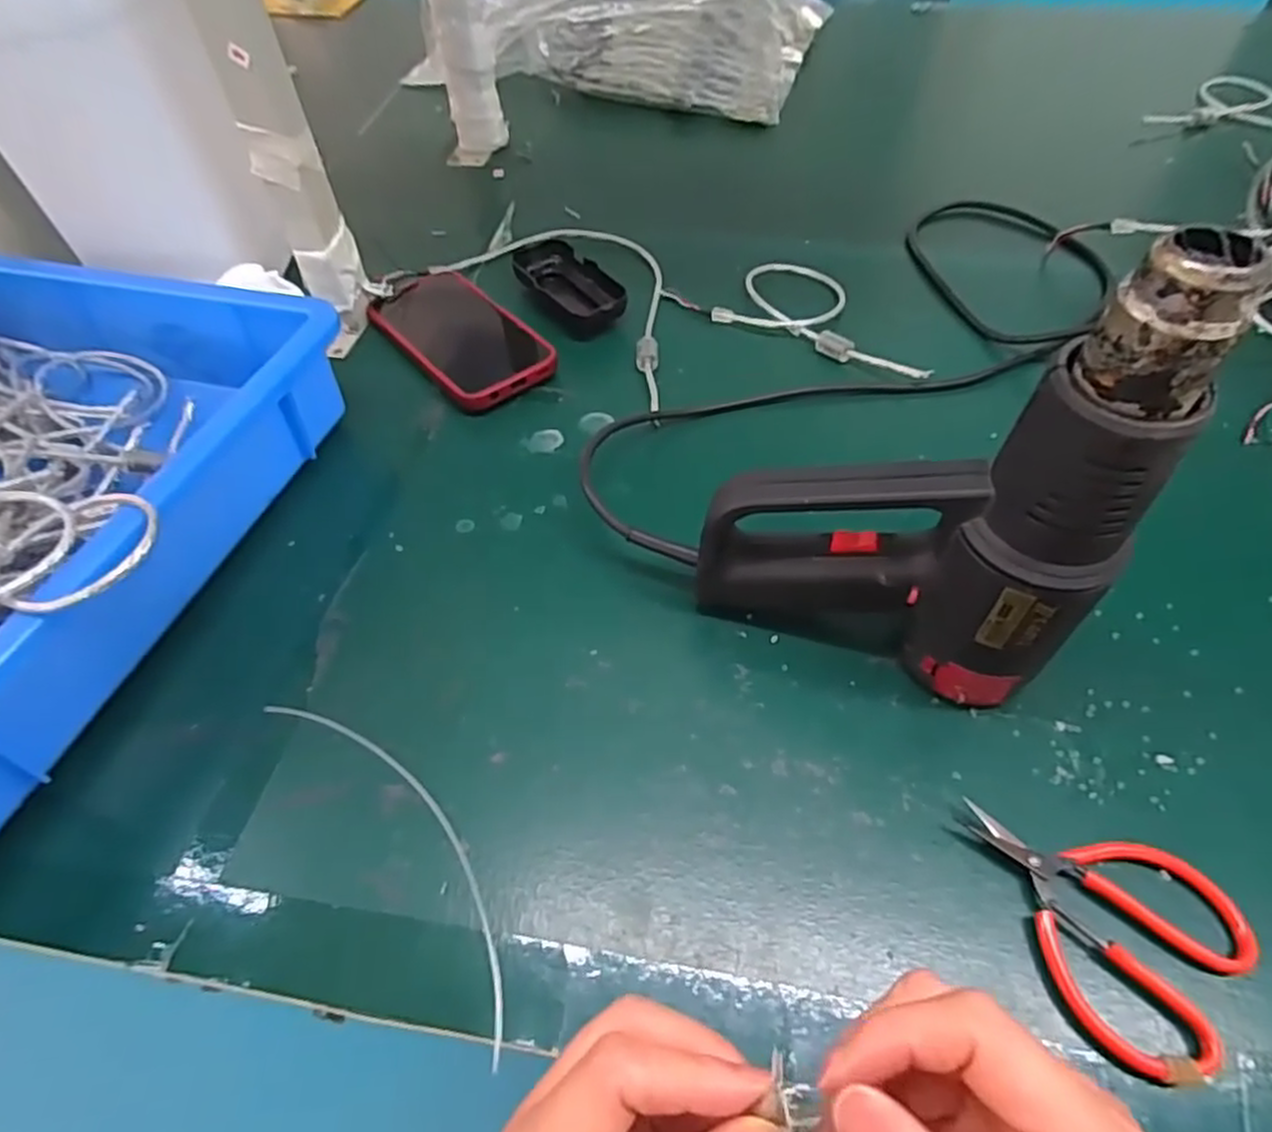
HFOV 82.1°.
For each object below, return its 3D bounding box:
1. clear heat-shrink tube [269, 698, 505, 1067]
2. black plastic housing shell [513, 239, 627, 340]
[{"bbox_3d":[-0.108,0.125,0.338,0.037,0.008,0.202,-36,59,-21],"label":"clear heat-shrink tube"},{"bbox_3d":[-0.053,-0.223,0.590,0.050,0.028,0.114,-32,58,-19],"label":"black plastic housing shell"}]

